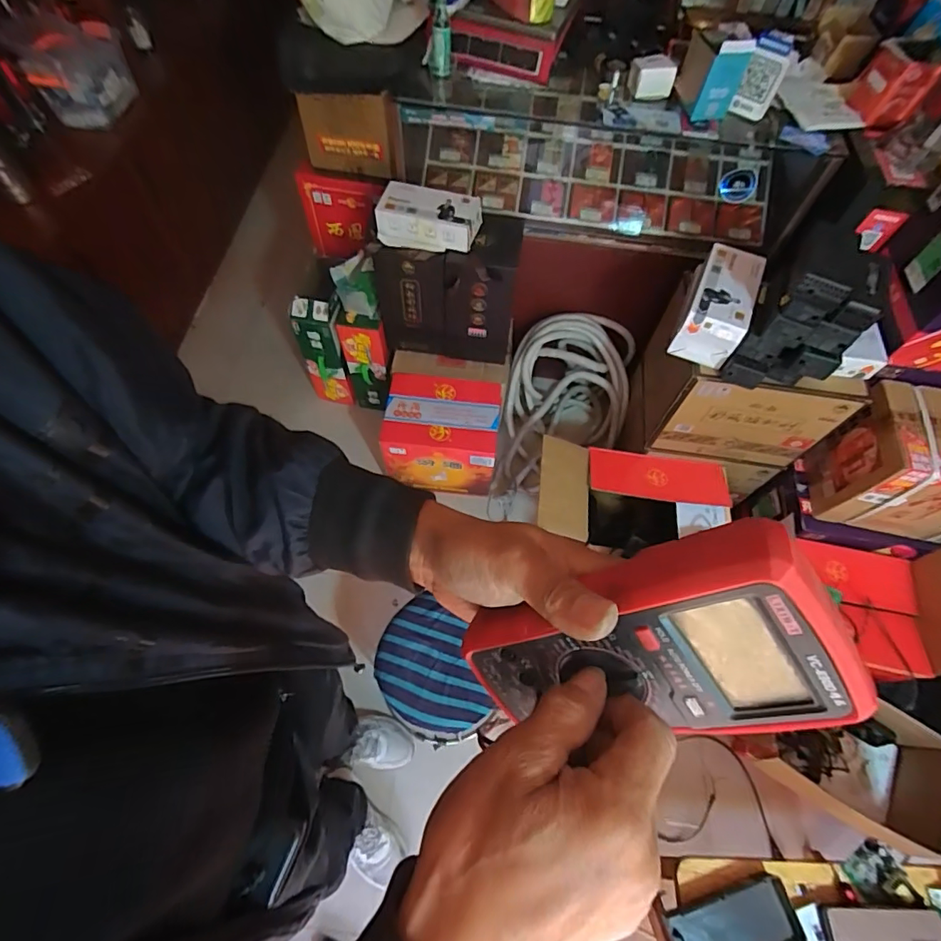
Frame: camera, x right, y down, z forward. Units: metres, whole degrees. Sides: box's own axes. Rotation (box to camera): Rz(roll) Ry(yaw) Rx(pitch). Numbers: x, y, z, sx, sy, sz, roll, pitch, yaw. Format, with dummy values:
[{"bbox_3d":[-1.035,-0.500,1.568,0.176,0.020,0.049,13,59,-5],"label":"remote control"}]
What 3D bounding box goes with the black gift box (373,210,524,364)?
[{"bbox_3d":[-0.062,-0.507,1.421,0.364,0.374,0.212,6,63,1],"label":"black gift box"}]

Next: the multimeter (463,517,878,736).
[{"bbox_3d":[0.084,0.086,0.259,0.095,0.181,0.042,56,36,-12],"label":"multimeter"}]

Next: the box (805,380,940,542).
[{"bbox_3d":[1.044,-0.013,1.175,0.342,0.273,0.234,13,64,4],"label":"box"}]

